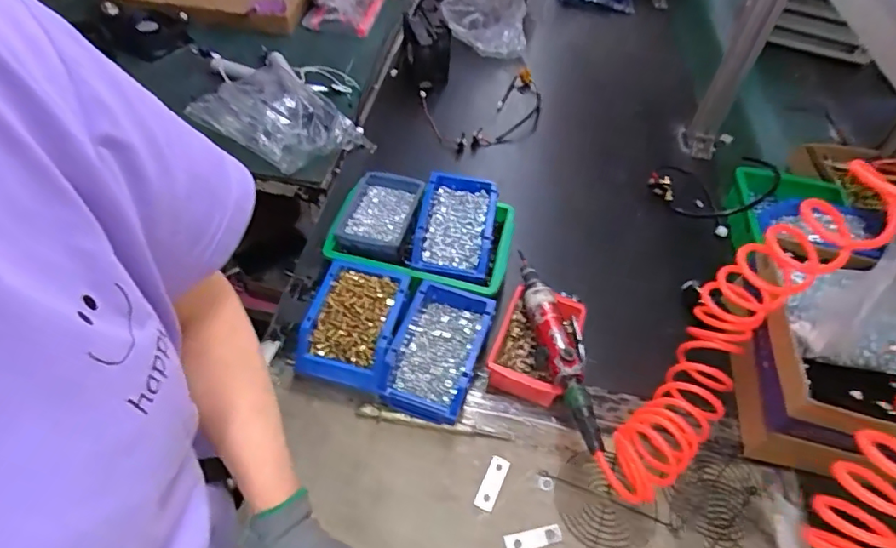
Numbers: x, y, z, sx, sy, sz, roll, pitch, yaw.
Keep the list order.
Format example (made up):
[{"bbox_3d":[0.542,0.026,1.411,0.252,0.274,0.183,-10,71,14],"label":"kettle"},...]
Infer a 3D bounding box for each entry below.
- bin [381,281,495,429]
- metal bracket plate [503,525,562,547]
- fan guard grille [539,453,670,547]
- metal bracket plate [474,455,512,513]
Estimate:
[{"bbox_3d":[-0.013,0.100,0.672,0.104,0.073,0.161,16,50,9],"label":"bin"},{"bbox_3d":[0.092,0.286,0.577,0.062,0.004,0.019,-7,50,-11],"label":"metal bracket plate"},{"bbox_3d":[0.173,0.257,0.605,0.102,0.007,0.108,-18,53,-19],"label":"fan guard grille"},{"bbox_3d":[0.050,0.239,0.612,0.022,0.004,0.060,22,51,13],"label":"metal bracket plate"}]

